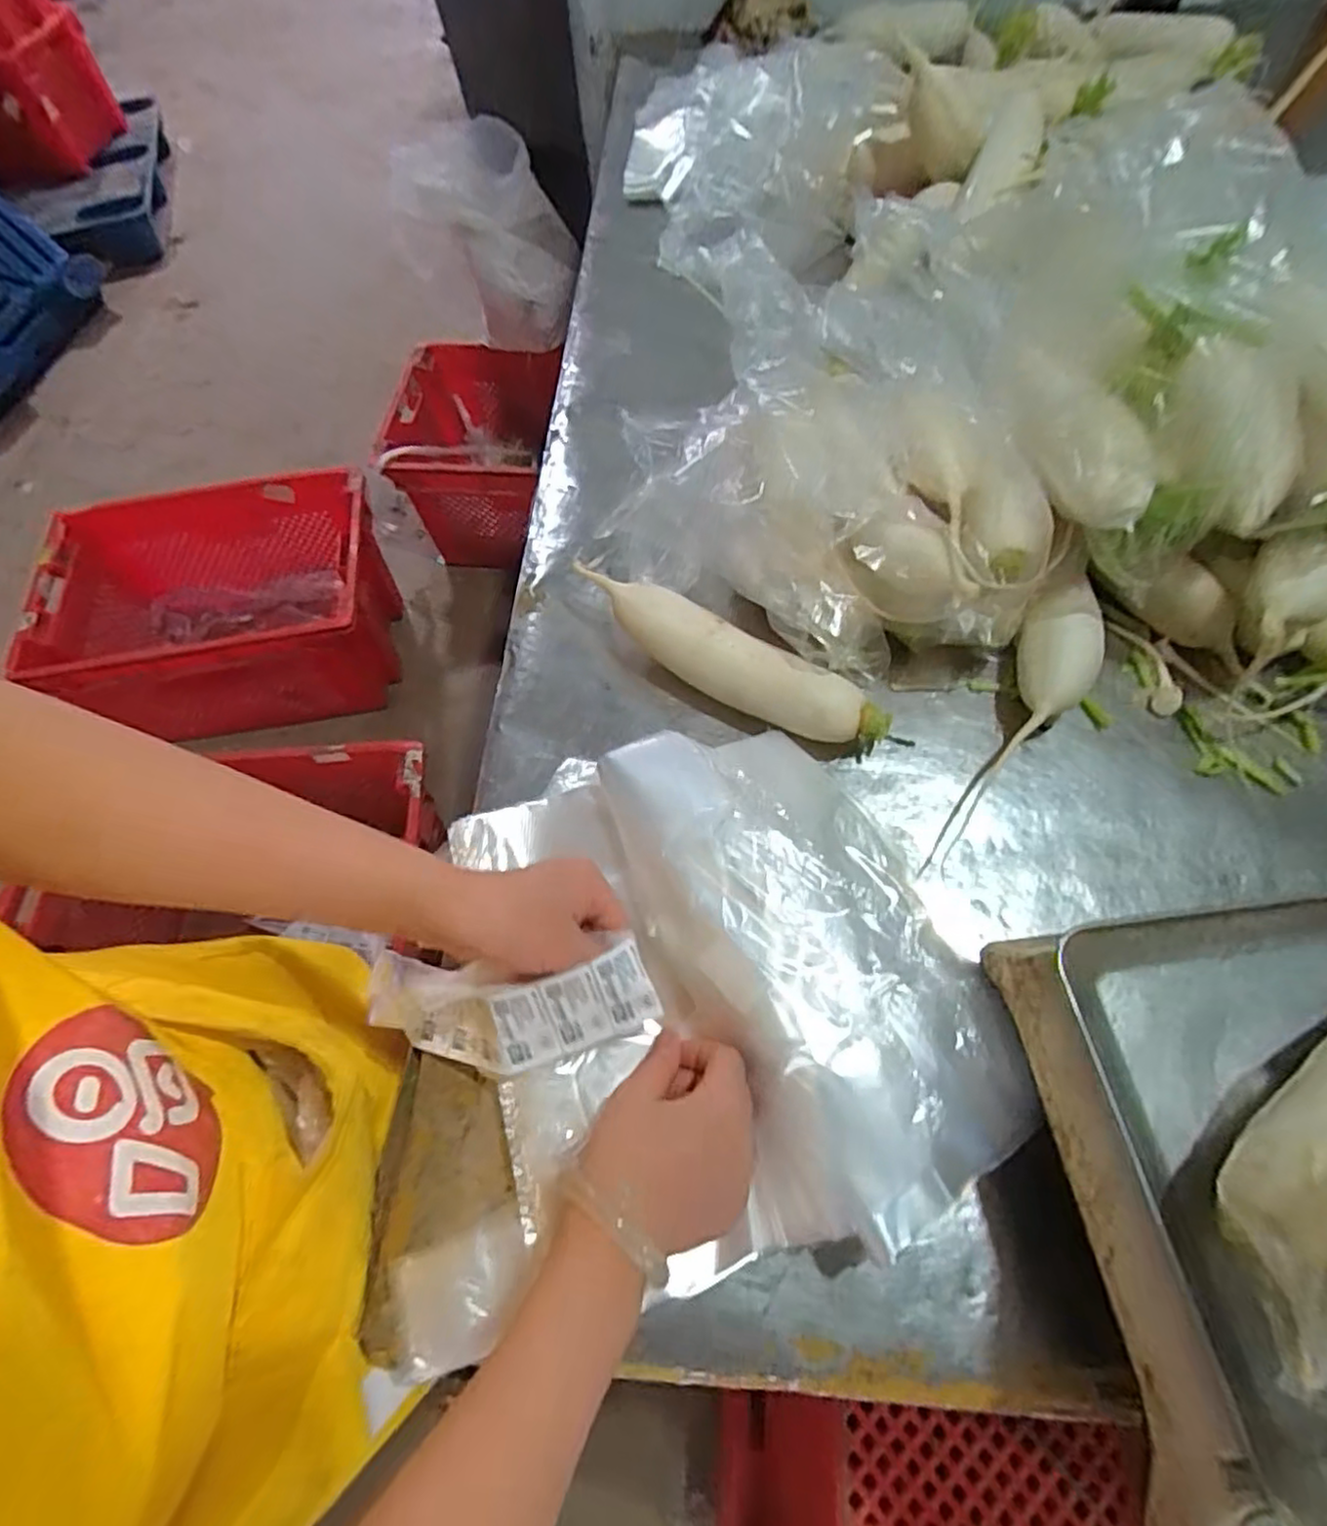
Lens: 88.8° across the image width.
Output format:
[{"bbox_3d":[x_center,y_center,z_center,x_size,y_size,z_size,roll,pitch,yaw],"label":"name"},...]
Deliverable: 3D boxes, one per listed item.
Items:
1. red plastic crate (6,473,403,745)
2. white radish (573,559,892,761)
[{"bbox_3d":[-0.917,-0.322,1.457,0.644,0.315,0.449,-8,63,-2],"label":"red plastic crate"},{"bbox_3d":[0.043,-0.088,0.553,0.290,0.047,0.051,27,67,15],"label":"white radish"}]

